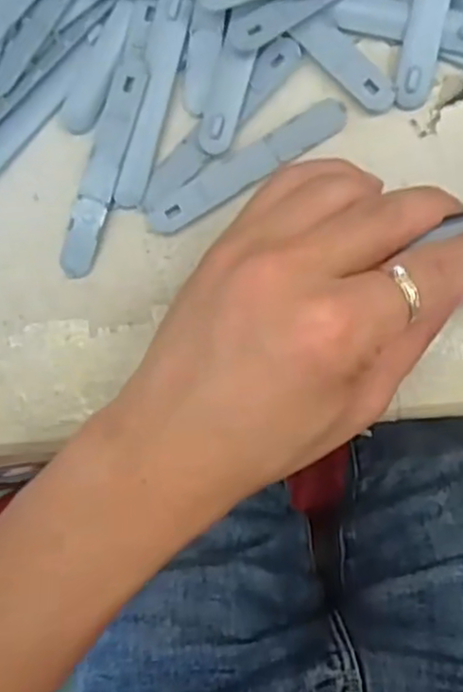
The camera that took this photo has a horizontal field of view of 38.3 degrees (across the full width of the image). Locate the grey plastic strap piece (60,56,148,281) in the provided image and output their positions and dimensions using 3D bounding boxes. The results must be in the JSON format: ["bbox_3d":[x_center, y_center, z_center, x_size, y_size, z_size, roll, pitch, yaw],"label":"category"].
[{"bbox_3d":[-0.057,-0.077,0.294,0.016,0.004,0.095,19,96,5],"label":"grey plastic strap piece"}]

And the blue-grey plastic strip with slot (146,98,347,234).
[{"bbox_3d":[0.006,-0.078,0.290,0.095,0.007,0.017,-30,90,7],"label":"blue-grey plastic strip with slot"}]

